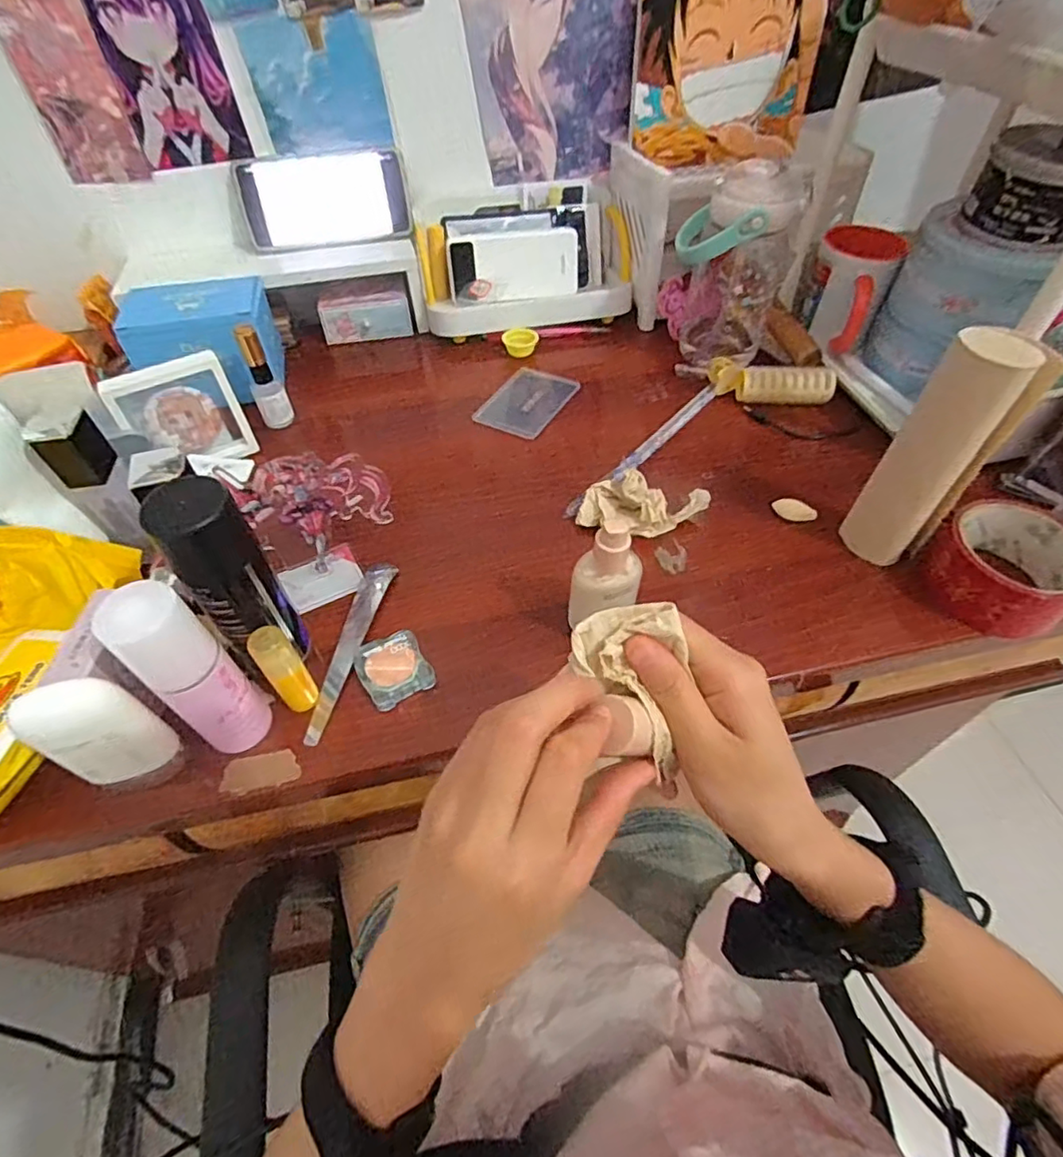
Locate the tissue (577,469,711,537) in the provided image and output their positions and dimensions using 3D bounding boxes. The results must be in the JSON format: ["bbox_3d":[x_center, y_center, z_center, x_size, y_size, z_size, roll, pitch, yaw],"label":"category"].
[{"bbox_3d":[0.089,-0.060,0.465,0.101,0.034,0.043,-2,51,-1],"label":"tissue"}]

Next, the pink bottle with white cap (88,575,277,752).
[{"bbox_3d":[-0.179,0.052,0.315,0.030,0.125,0.036,32,58,24],"label":"pink bottle with white cap"}]

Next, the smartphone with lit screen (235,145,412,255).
[{"bbox_3d":[-0.213,-0.392,0.611,0.165,0.081,0.007,-12,31,-8],"label":"smartphone with lit screen"}]

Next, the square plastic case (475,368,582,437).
[{"bbox_3d":[-0.004,-0.176,0.575,0.069,0.010,0.092,23,55,19],"label":"square plastic case"}]

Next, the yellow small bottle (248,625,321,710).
[{"bbox_3d":[-0.147,0.055,0.352,0.020,0.069,0.015,-34,58,-24],"label":"yellow small bottle"}]

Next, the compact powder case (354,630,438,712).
[{"bbox_3d":[-0.092,0.058,0.390,0.043,0.010,0.048,-25,55,-19],"label":"compact powder case"}]

